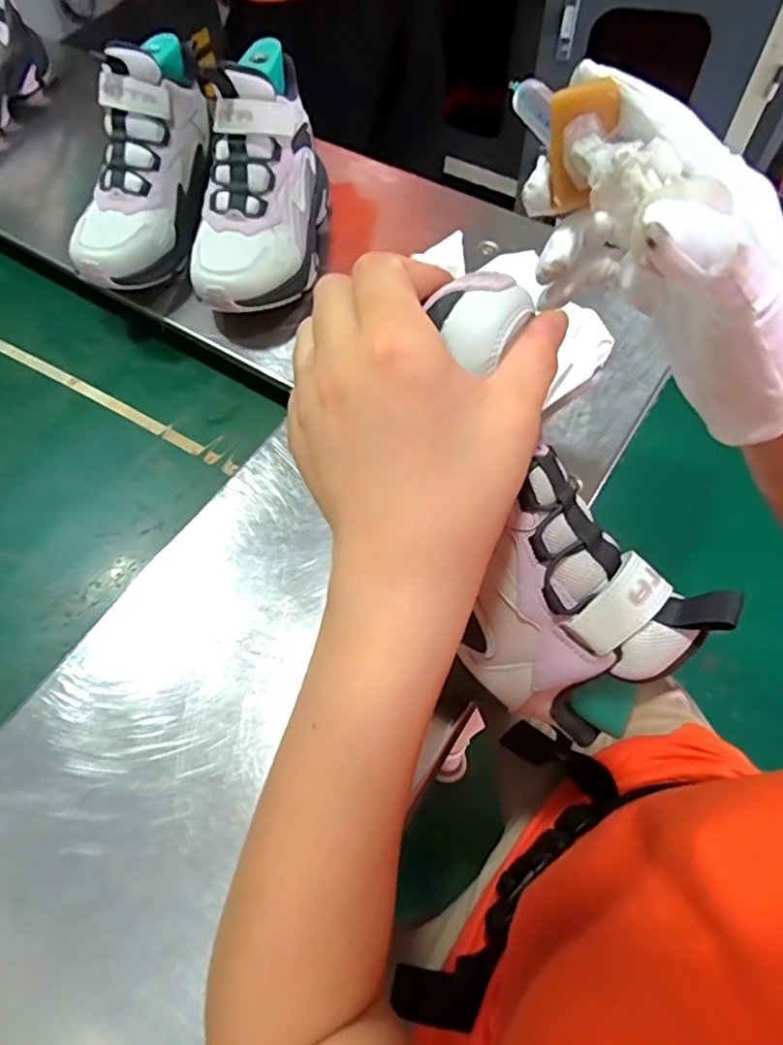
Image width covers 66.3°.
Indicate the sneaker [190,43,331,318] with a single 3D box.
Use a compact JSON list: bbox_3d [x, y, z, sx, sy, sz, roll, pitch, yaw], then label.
[{"bbox_3d":[-0.121,-0.284,0.505,0.096,0.136,0.202,0,62,3],"label":"sneaker"}]

